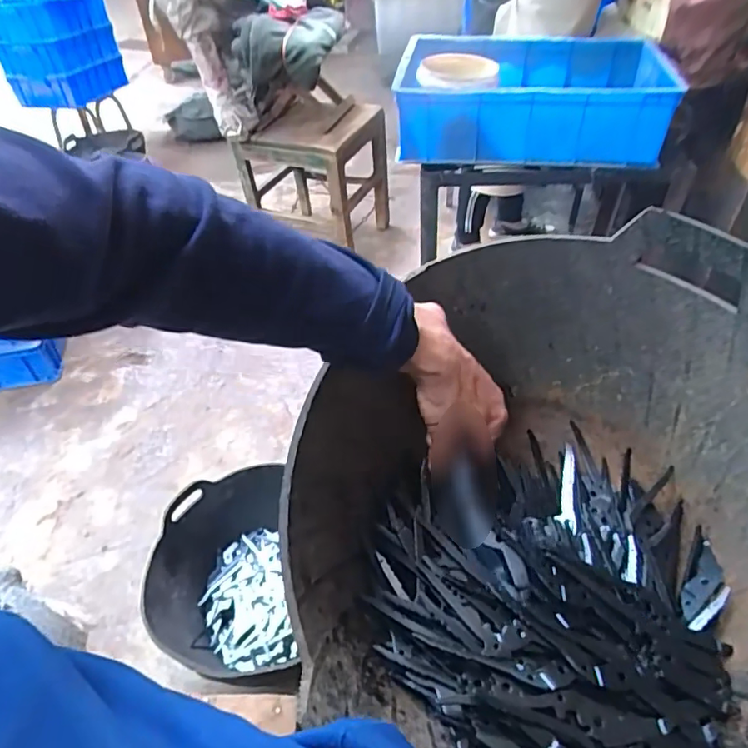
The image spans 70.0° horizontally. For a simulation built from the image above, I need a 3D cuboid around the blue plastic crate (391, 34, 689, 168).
[{"bbox_3d":[0.309,-0.561,1.076,0.483,0.156,0.319,5,45,10],"label":"blue plastic crate"}]

